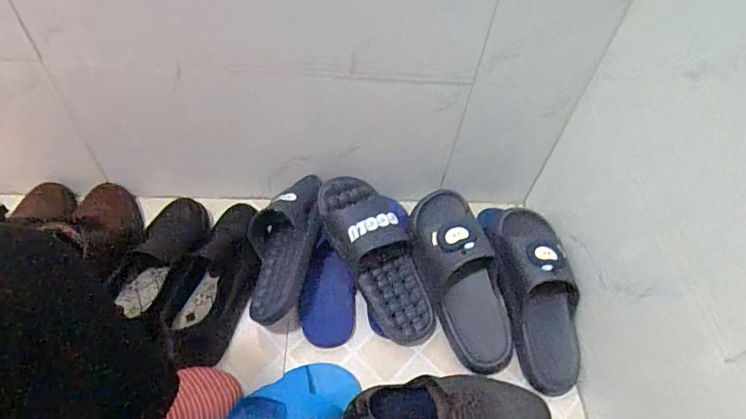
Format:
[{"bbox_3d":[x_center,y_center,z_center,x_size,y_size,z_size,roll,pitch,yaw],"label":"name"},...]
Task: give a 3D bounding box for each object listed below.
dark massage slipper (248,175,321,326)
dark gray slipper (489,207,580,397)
[{"bbox_3d":[-0.149,0.062,0.766,0.107,0.075,0.256,8,64,0],"label":"dark massage slipper"},{"bbox_3d":[0.244,0.135,0.708,0.111,0.094,0.277,-7,83,-11],"label":"dark gray slipper"}]

